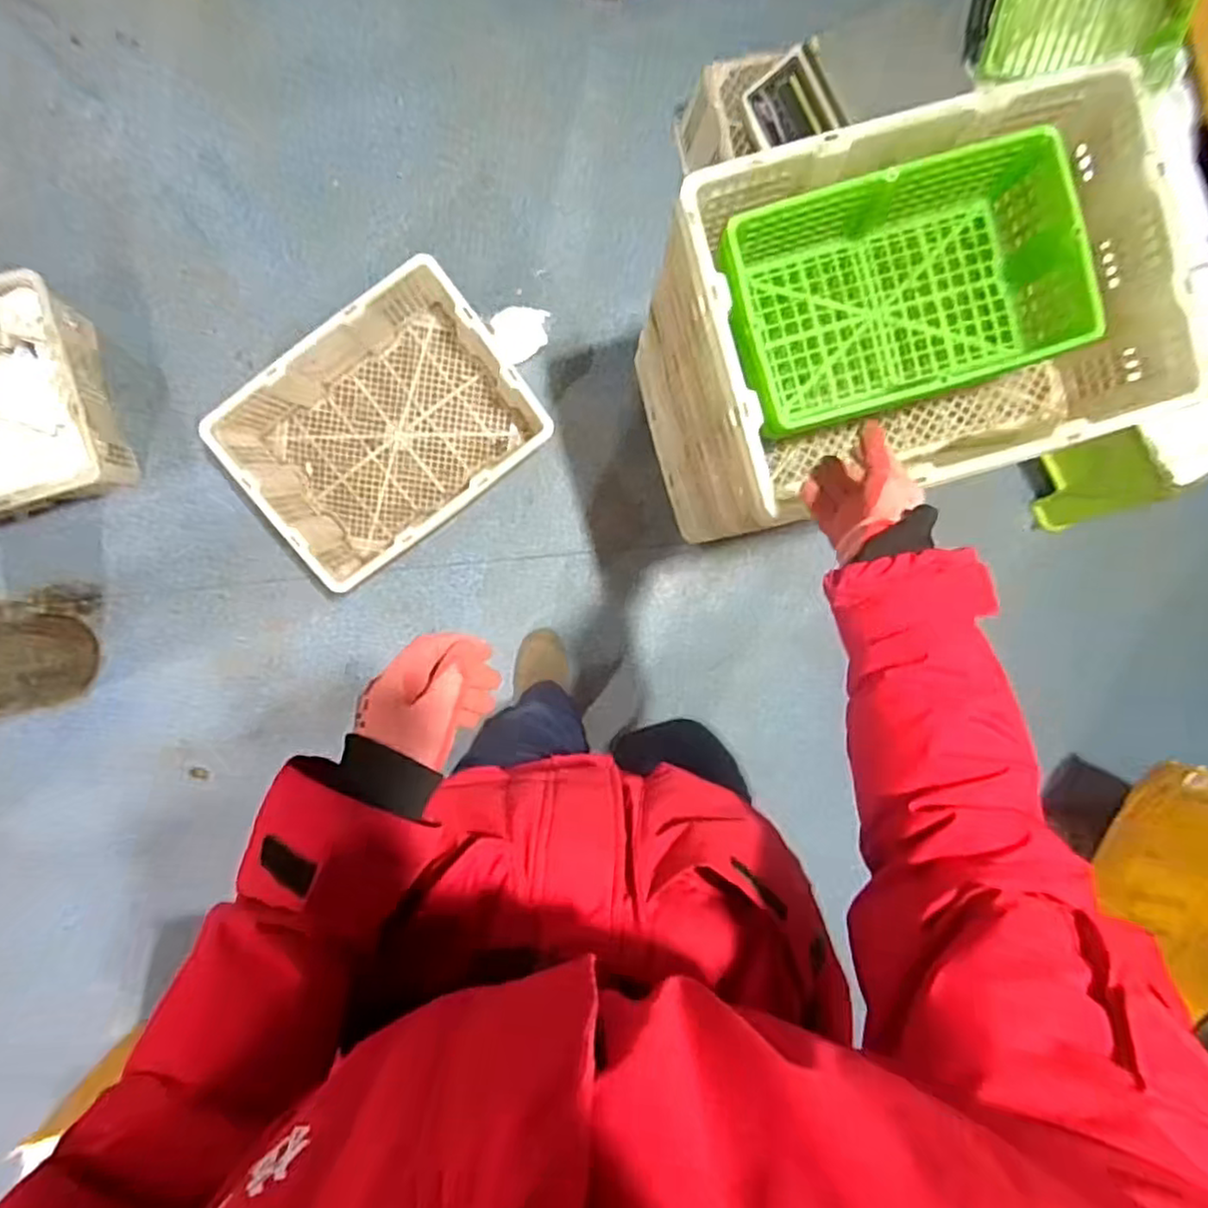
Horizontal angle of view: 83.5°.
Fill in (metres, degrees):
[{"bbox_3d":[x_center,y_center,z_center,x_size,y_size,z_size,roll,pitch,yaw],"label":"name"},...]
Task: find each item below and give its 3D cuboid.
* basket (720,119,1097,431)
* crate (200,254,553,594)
[{"bbox_3d":[0.301,-0.326,0.717,0.347,0.106,0.222,-19,94,-3],"label":"basket"},{"bbox_3d":[-0.379,-0.301,1.194,0.473,0.195,0.367,-37,96,0],"label":"crate"}]

